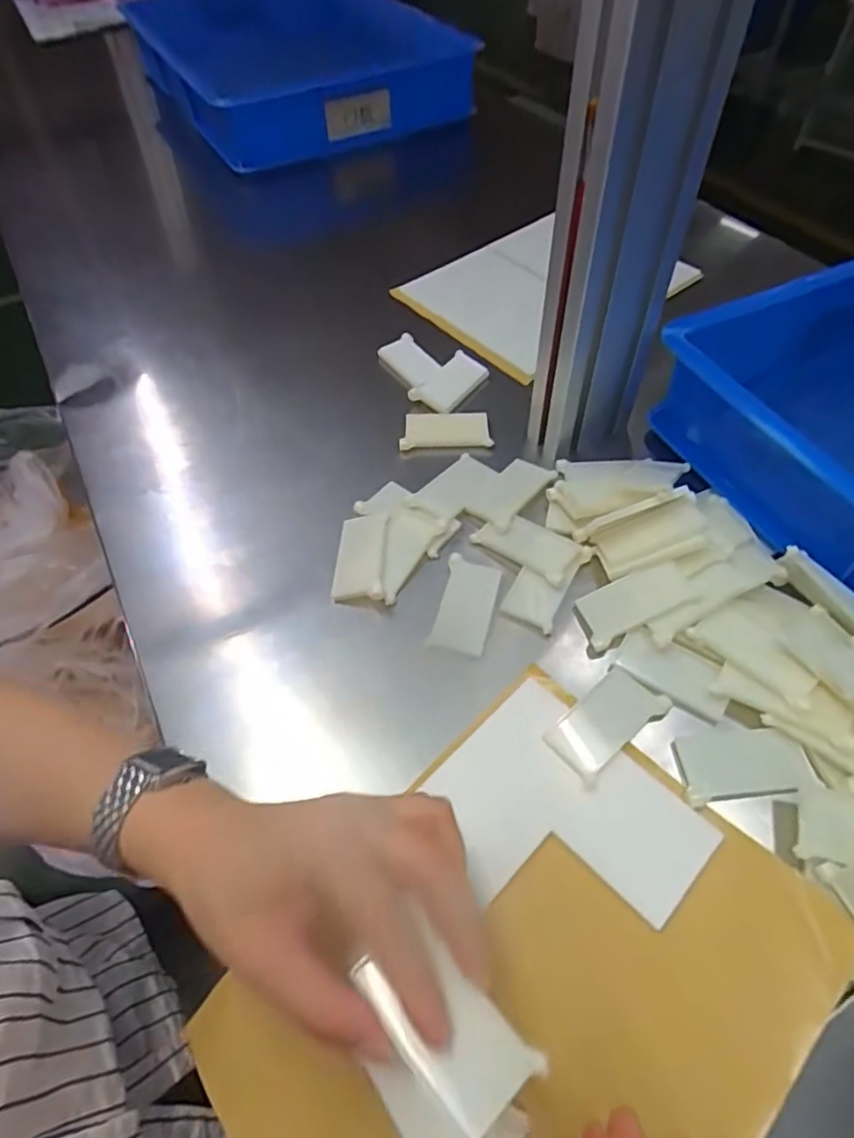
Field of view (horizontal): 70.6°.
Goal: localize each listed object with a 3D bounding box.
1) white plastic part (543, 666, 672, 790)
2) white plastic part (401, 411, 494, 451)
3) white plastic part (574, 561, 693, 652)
[{"bbox_3d":[0.107,0.090,0.359,0.073,0.004,0.038,-37,62,-21],"label":"white plastic part"},{"bbox_3d":[0.015,-0.120,0.511,0.074,0.009,0.036,-3,55,1],"label":"white plastic part"},{"bbox_3d":[0.137,0.022,0.400,0.073,0.005,0.035,-27,57,2],"label":"white plastic part"}]

